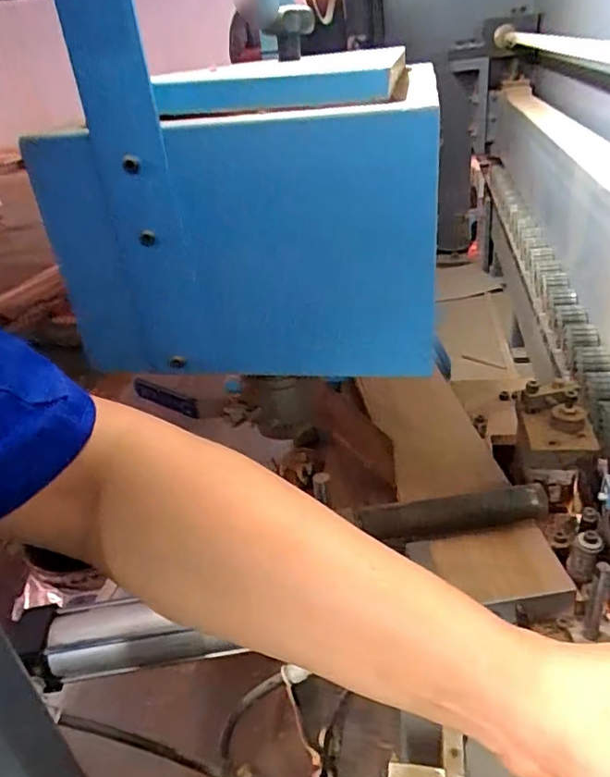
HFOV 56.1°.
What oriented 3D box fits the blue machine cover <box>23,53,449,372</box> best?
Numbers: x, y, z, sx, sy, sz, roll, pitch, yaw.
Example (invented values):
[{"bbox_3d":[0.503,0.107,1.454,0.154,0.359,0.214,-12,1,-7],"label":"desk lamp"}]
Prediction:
[{"bbox_3d":[-0.049,-0.105,0.413,0.283,0.198,0.048,3,32,16],"label":"blue machine cover"}]

